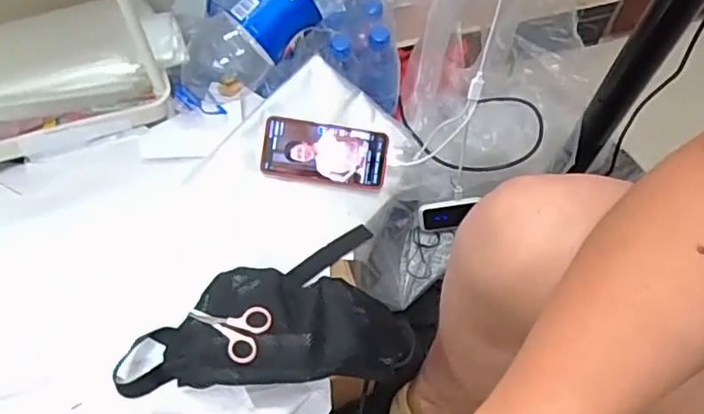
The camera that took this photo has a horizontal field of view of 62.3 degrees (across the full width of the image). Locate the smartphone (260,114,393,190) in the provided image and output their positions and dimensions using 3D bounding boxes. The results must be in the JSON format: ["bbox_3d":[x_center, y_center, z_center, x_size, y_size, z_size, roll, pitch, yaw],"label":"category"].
[{"bbox_3d":[-0.036,-0.074,0.790,0.166,0.007,0.079,7,90,-6],"label":"smartphone"}]

